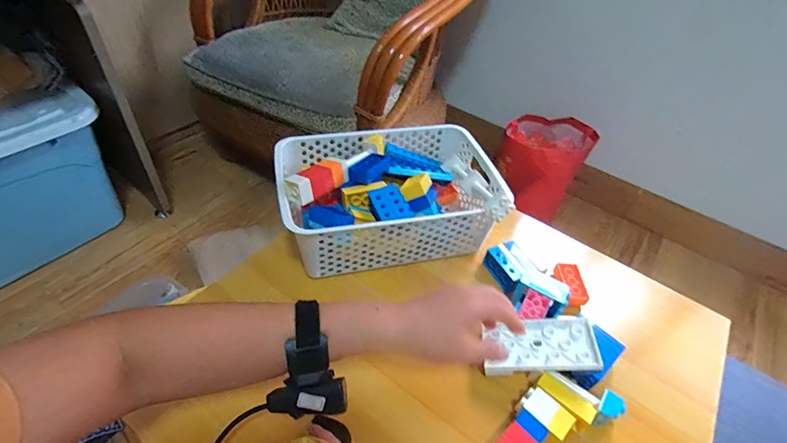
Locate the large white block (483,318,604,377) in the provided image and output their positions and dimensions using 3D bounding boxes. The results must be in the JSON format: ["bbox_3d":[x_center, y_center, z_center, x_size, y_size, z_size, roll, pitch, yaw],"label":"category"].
[{"bbox_3d":[0.175,0.148,0.481,0.125,0.009,0.068,-7,42,12],"label":"large white block"}]

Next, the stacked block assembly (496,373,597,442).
[{"bbox_3d":[0.152,0.226,0.428,0.131,0.029,0.060,-29,56,-30],"label":"stacked block assembly"}]

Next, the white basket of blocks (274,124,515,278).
[{"bbox_3d":[-0.005,-0.037,0.601,0.305,0.121,0.215,-8,48,-14],"label":"white basket of blocks"}]

